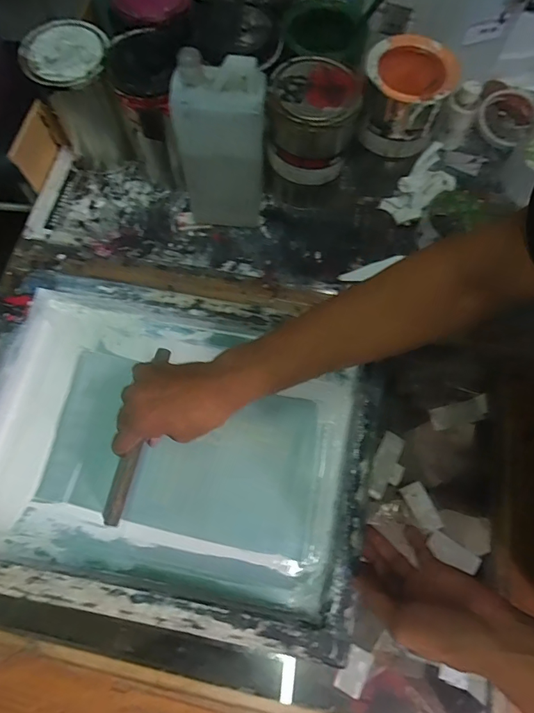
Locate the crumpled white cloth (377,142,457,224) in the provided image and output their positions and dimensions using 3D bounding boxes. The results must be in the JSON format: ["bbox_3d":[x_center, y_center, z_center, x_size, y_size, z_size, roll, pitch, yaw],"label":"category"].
[{"bbox_3d":[0.215,-0.234,0.585,0.095,0.055,0.057,-38,76,-12],"label":"crumpled white cloth"}]

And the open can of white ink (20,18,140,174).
[{"bbox_3d":[-0.245,-0.349,0.574,0.097,0.156,0.100,0,72,0],"label":"open can of white ink"}]

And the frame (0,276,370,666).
[{"bbox_3d":[-0.109,0.097,0.484,0.427,0.050,0.346,10,72,3],"label":"frame"}]

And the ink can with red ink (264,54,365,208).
[{"bbox_3d":[0.056,-0.283,0.556,0.101,0.146,0.099,0,72,0],"label":"ink can with red ink"}]

